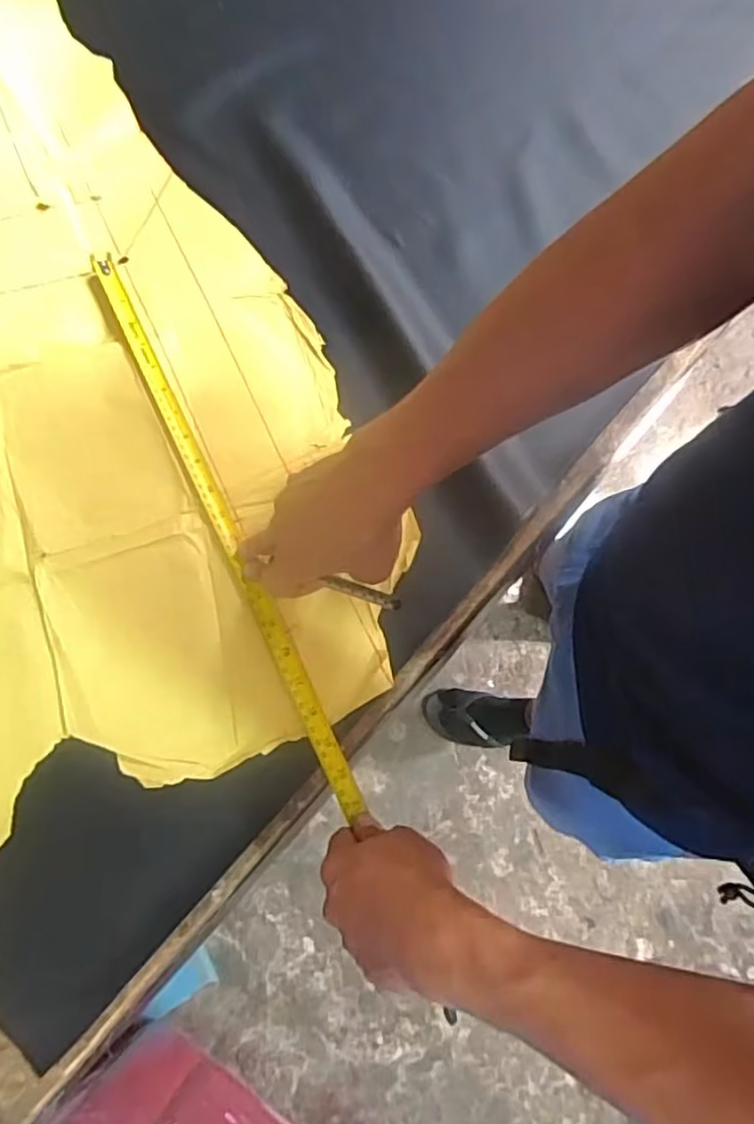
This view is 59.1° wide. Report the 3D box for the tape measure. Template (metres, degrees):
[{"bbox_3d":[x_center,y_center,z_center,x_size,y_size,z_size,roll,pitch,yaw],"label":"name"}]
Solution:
[{"bbox_3d":[-0.136,-0.050,0.554,0.018,0.006,0.538,-25,75,-9],"label":"tape measure"}]

